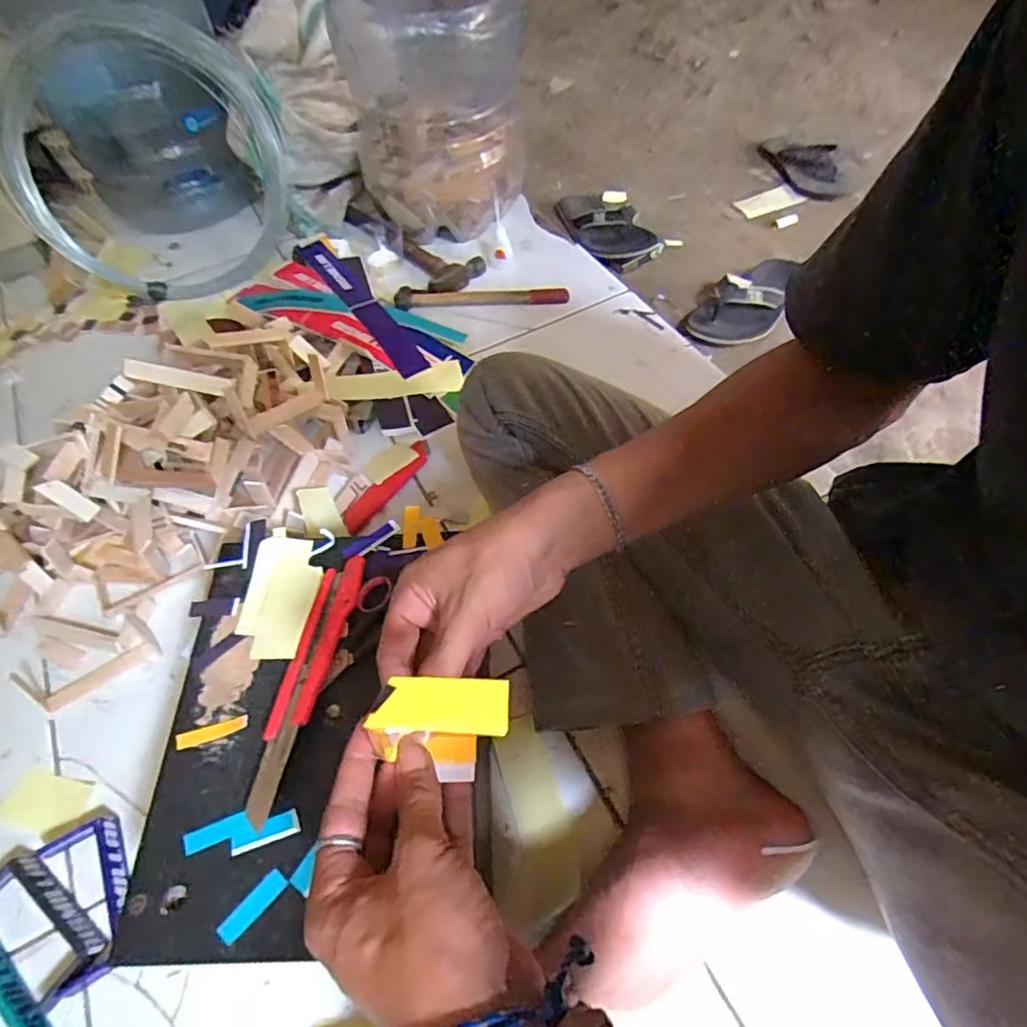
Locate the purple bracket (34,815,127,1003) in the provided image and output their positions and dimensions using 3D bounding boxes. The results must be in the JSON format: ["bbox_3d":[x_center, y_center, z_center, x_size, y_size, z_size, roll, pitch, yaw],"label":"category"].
[{"bbox_3d":[-0.326,0.295,0.474,0.063,0.013,0.110,-25,60,-14],"label":"purple bracket"}]

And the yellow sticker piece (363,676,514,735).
[{"bbox_3d":[-0.027,0.071,0.230,0.050,0.004,0.020,4,66,-7],"label":"yellow sticker piece"}]

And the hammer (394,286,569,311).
[{"bbox_3d":[-0.044,-0.301,0.865,0.237,0.027,0.049,-6,56,0],"label":"hammer"}]

